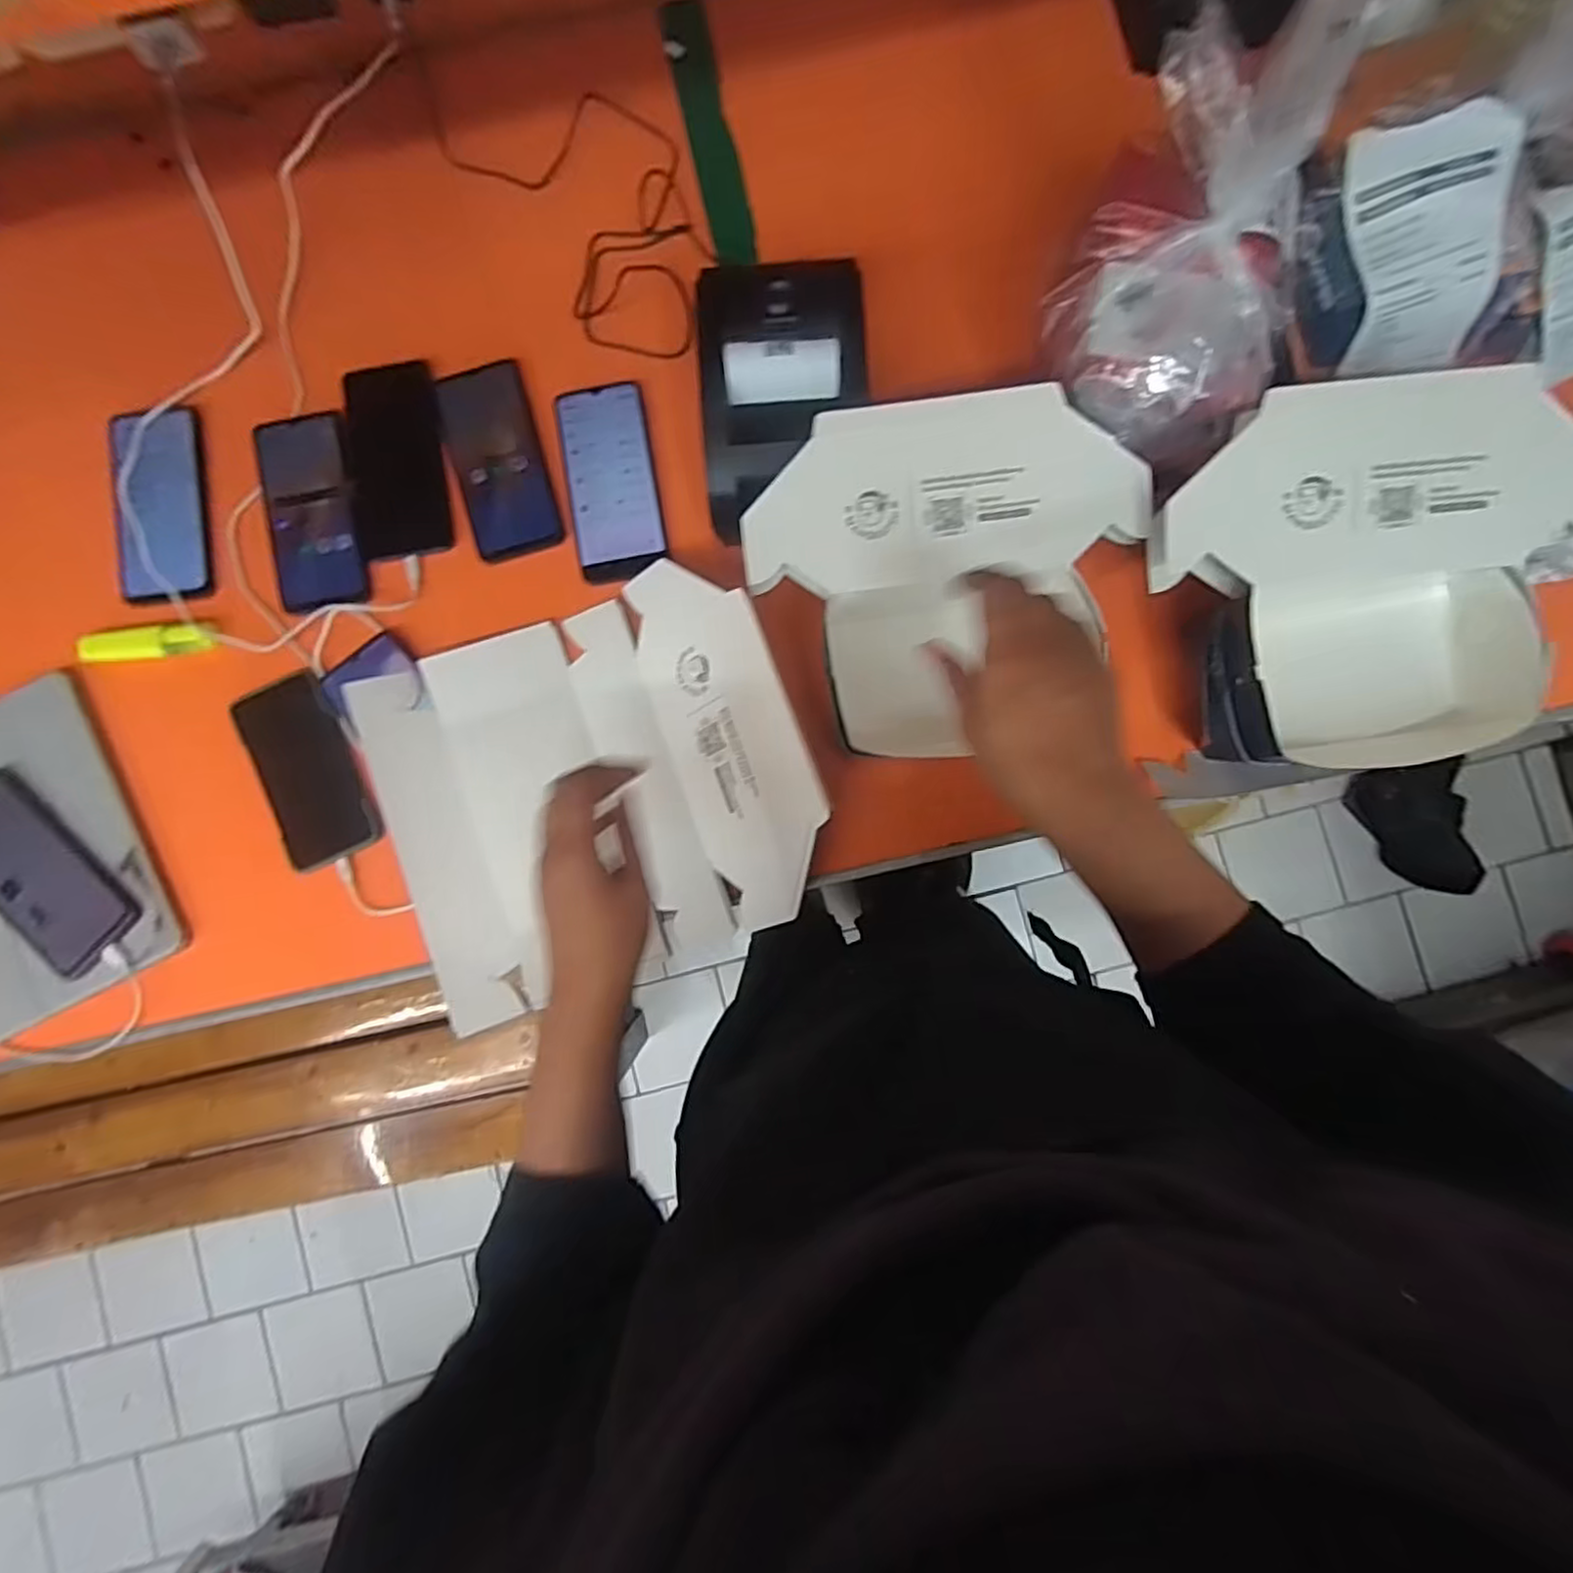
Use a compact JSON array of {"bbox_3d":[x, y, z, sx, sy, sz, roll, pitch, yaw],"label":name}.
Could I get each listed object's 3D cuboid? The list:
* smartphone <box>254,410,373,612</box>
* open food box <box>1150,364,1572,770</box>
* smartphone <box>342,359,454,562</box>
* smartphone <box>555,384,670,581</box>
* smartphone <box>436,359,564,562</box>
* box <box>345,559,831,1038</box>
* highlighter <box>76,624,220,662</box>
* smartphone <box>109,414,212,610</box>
[{"bbox_3d":[-0.395,-0.226,0.570,0.072,0.008,0.163,-11,87,1],"label":"smartphone"},{"bbox_3d":[0.394,-0.134,0.467,0.273,0.093,0.237,-5,87,1],"label":"open food box"},{"bbox_3d":[-0.329,-0.277,0.586,0.078,0.011,0.162,-10,87,1],"label":"smartphone"},{"bbox_3d":[-0.145,-0.254,0.572,0.073,0.007,0.169,-10,87,1],"label":"smartphone"},{"bbox_3d":[-0.241,-0.275,0.578,0.072,0.009,0.163,-16,87,1],"label":"smartphone"},{"bbox_3d":[-0.146,0.000,0.524,0.312,0.086,0.282,-20,87,0],"label":"box"},{"bbox_3d":[-0.523,-0.117,0.562,0.106,0.013,0.028,-5,87,1],"label":"highlighter"},{"bbox_3d":[-0.521,-0.235,0.571,0.065,0.012,0.156,-7,87,1],"label":"smartphone"}]

